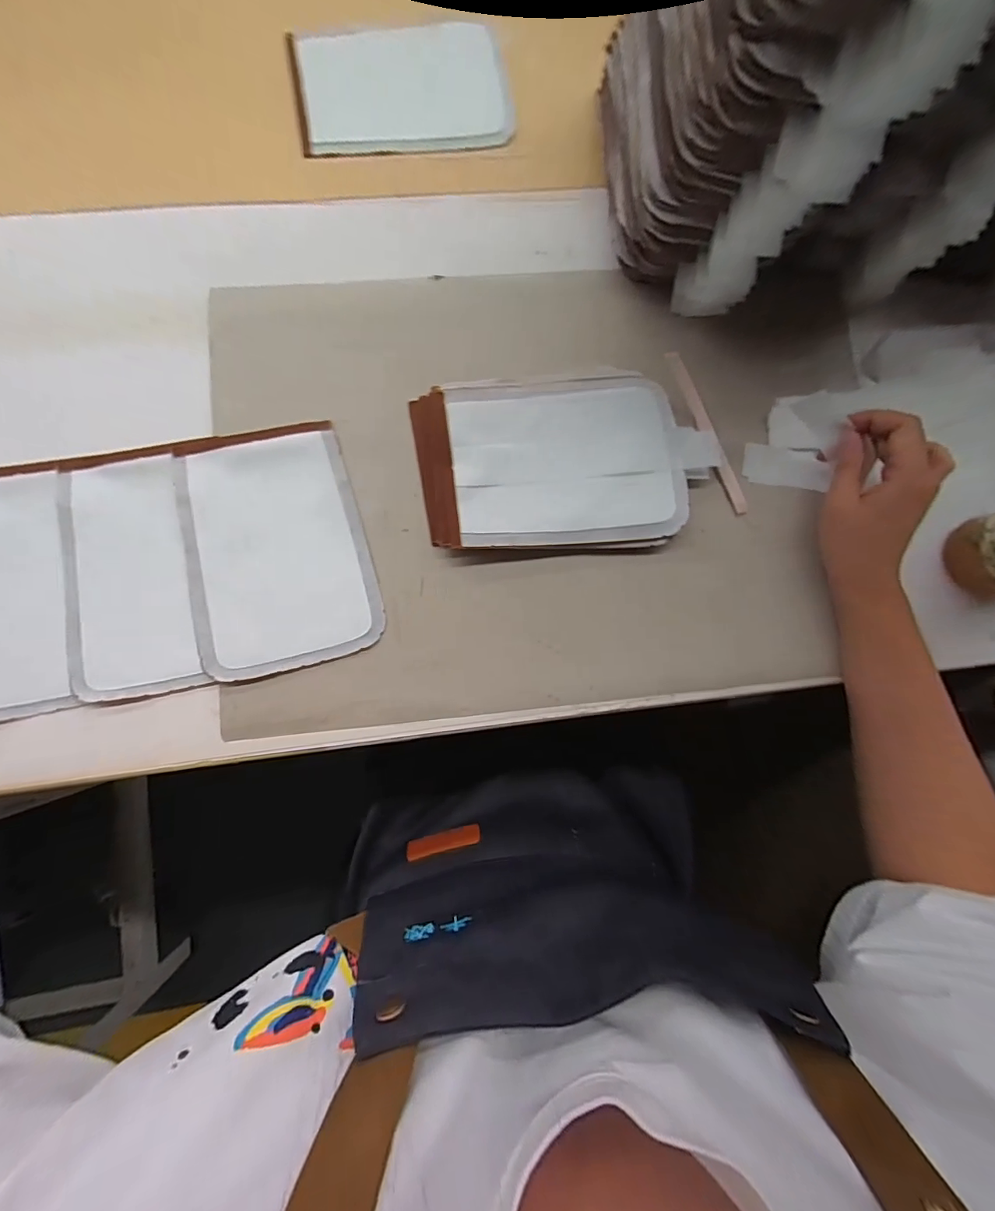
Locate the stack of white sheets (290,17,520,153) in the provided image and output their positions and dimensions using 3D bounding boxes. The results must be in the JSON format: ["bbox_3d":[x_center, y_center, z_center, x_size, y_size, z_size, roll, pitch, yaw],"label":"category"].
[{"bbox_3d":[-0.084,-0.460,0.416,0.183,0.014,0.137,-8,84,-4],"label":"stack of white sheets"}]

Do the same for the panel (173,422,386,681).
[{"bbox_3d":[-0.171,-0.045,0.363,0.132,0.005,0.185,-15,86,-8],"label":"panel"}]

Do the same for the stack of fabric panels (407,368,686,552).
[{"bbox_3d":[0.042,-0.114,0.371,0.202,0.024,0.148,-8,85,-5],"label":"stack of fabric panels"}]

